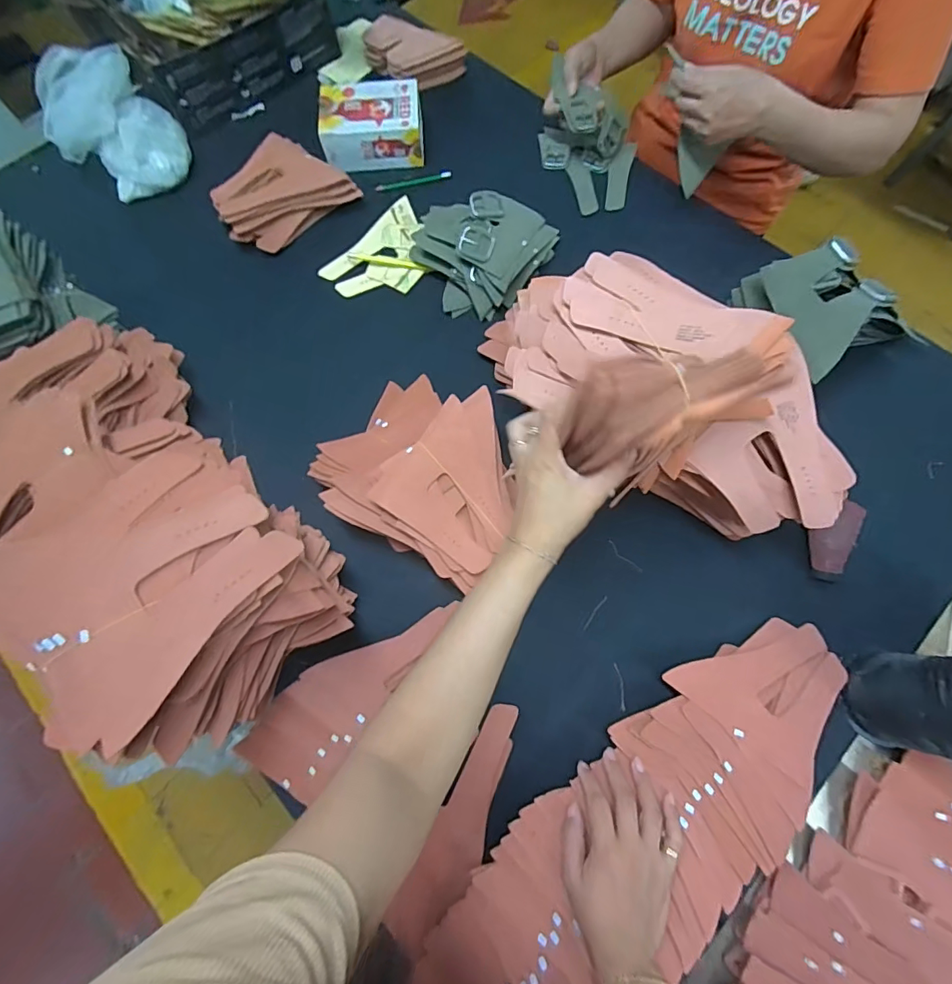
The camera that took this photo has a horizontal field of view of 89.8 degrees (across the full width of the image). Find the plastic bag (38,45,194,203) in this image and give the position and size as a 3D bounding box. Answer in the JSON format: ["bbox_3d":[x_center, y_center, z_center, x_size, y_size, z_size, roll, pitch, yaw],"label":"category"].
[{"bbox_3d":[-0.574,-0.576,0.761,0.170,0.149,0.165,-40,75,-10],"label":"plastic bag"}]

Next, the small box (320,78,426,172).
[{"bbox_3d":[-0.168,-0.598,0.787,0.161,0.066,0.123,-7,72,0],"label":"small box"}]

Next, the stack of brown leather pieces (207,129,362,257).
[{"bbox_3d":[-0.306,-0.462,0.758,0.147,0.057,0.193,40,78,14],"label":"stack of brown leather pieces"}]

